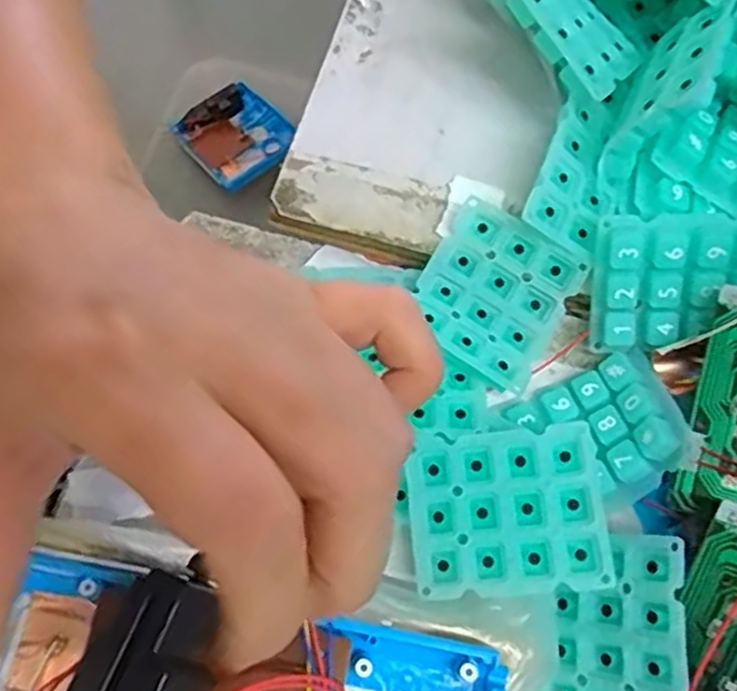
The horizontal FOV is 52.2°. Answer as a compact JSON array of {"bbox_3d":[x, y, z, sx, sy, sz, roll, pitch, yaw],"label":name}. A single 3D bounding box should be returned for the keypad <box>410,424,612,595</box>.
[{"bbox_3d":[0.044,0.052,0.239,0.058,0.012,0.048,-4,70,-1],"label":"keypad"}]

